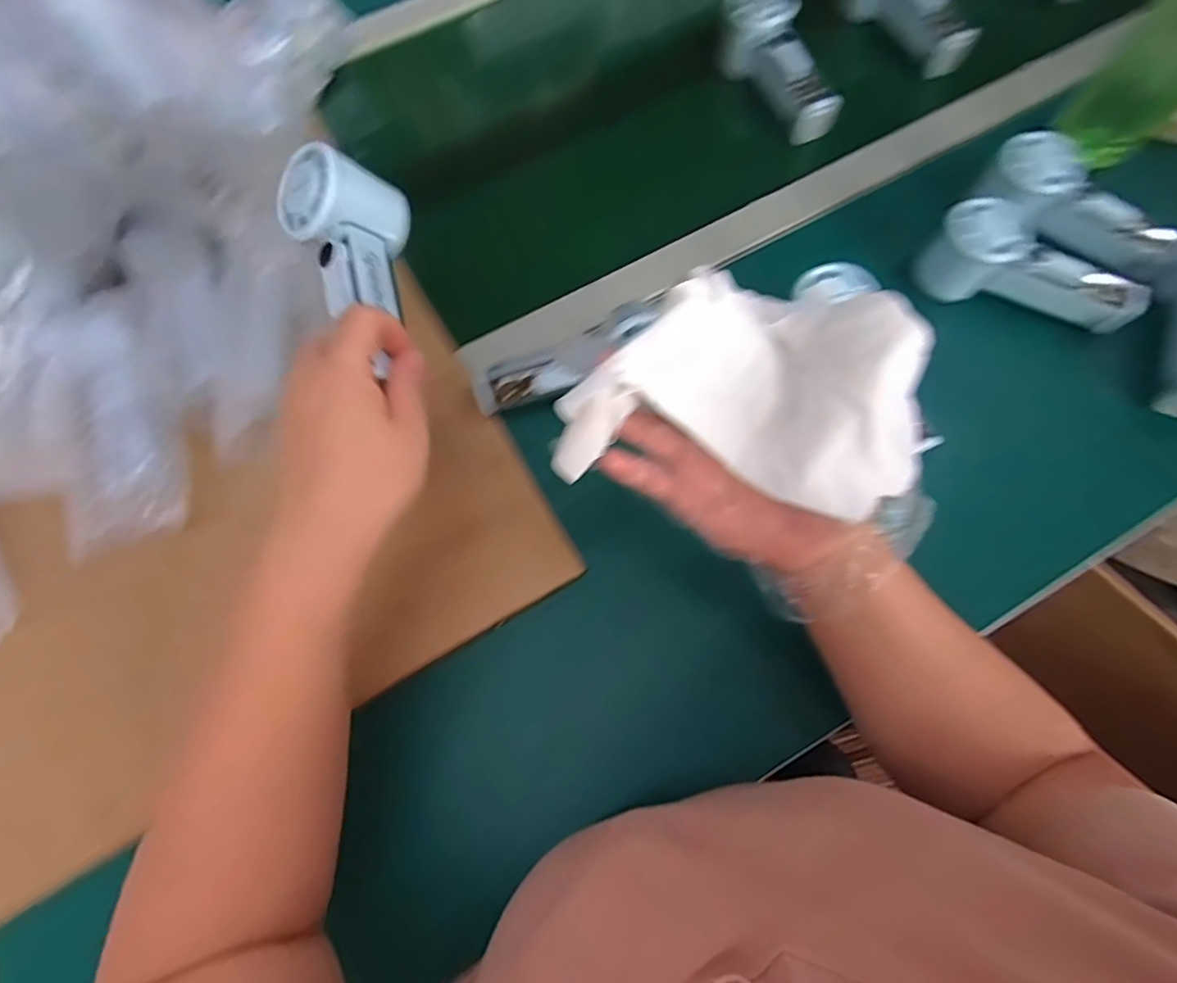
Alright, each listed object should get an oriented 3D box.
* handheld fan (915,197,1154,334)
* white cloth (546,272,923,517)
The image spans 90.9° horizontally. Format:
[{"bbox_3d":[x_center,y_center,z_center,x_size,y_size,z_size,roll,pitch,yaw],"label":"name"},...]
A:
[{"bbox_3d":[0.351,-0.176,0.460,0.158,0.064,0.050,18,72,9],"label":"handheld fan"},{"bbox_3d":[0.077,-0.047,0.264,0.165,0.054,0.102,11,76,1],"label":"white cloth"}]

